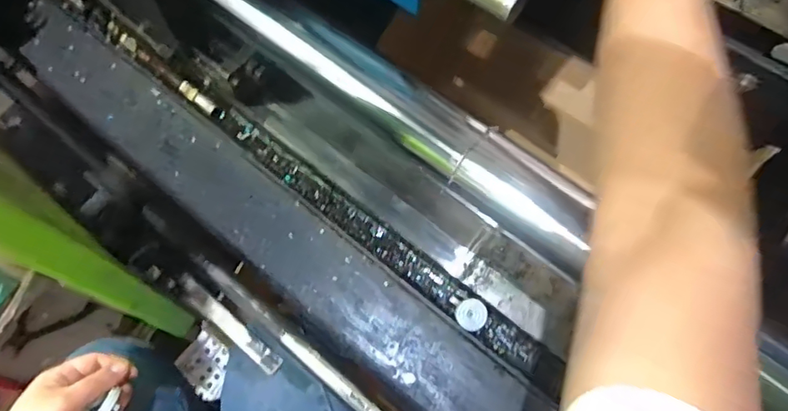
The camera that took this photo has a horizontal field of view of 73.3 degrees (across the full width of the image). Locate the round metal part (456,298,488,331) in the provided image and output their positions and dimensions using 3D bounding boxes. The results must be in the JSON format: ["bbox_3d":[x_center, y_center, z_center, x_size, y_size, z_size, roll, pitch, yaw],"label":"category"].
[{"bbox_3d":[0.074,0.105,0.507,0.028,0.008,0.029,0,66,0],"label":"round metal part"}]

